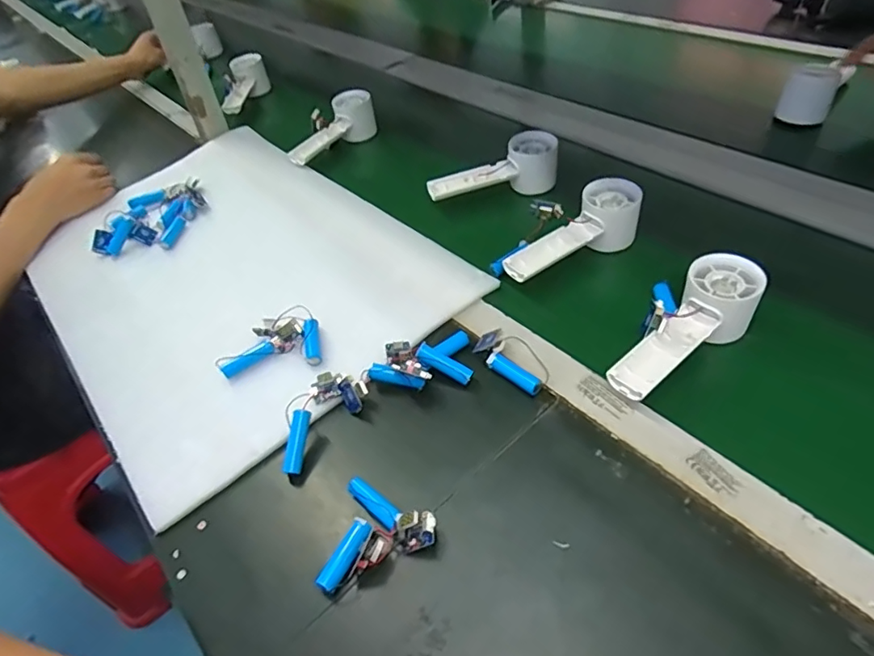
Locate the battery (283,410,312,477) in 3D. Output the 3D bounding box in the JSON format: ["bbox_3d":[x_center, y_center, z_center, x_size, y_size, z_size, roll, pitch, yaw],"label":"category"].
[{"bbox_3d":[-0.111,0.091,0.430,0.012,0.016,0.050,3,69,10],"label":"battery"}]

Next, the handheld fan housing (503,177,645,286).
[{"bbox_3d":[0.134,-0.092,0.554,0.161,0.068,0.057,-27,48,-13],"label":"handheld fan housing"}]

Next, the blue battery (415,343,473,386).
[{"bbox_3d":[0.006,0.031,0.456,0.050,0.013,0.016,30,53,1],"label":"blue battery"}]

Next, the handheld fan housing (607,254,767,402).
[{"bbox_3d":[0.203,0.004,0.436,0.149,0.055,0.054,-41,51,-22],"label":"handheld fan housing"}]

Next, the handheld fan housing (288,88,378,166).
[{"bbox_3d":[-0.157,-0.288,0.791,0.054,0.057,0.154,26,59,33],"label":"handheld fan housing"}]

